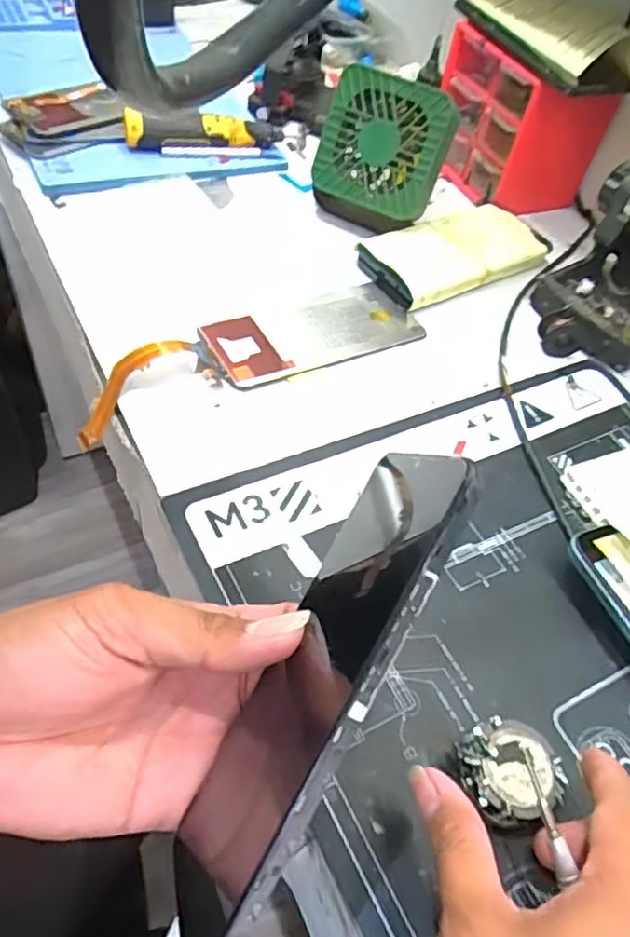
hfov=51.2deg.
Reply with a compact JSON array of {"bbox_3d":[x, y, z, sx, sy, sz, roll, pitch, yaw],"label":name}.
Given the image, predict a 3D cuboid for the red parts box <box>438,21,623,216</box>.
[{"bbox_3d":[0.181,-0.316,0.591,0.096,0.132,0.134,-20,57,-21],"label":"red parts box"}]

